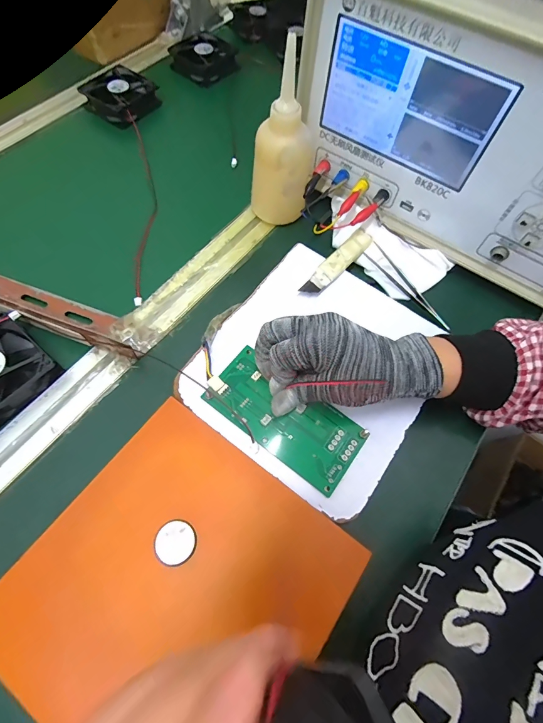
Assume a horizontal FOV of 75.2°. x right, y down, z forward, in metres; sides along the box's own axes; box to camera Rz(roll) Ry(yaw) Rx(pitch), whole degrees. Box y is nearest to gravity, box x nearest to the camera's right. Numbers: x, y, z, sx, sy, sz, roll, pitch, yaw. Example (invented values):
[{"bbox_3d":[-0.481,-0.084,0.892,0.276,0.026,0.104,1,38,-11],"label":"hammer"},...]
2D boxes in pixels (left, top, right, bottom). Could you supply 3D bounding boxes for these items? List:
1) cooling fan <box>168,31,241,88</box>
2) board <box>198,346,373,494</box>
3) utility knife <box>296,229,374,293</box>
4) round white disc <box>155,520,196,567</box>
[{"bbox_3d":[-0.103,-0.465,0.538,0.094,0.026,0.084,35,67,16],"label":"cooling fan"},{"bbox_3d":[0.010,0.047,0.303,0.134,0.006,0.063,33,68,10],"label":"board"},{"bbox_3d":[0.071,-0.106,0.371,0.023,0.006,0.111,36,68,17],"label":"utility knife"},{"bbox_3d":[-0.069,0.131,0.256,0.028,0.004,0.029,0,62,0],"label":"round white disc"}]

